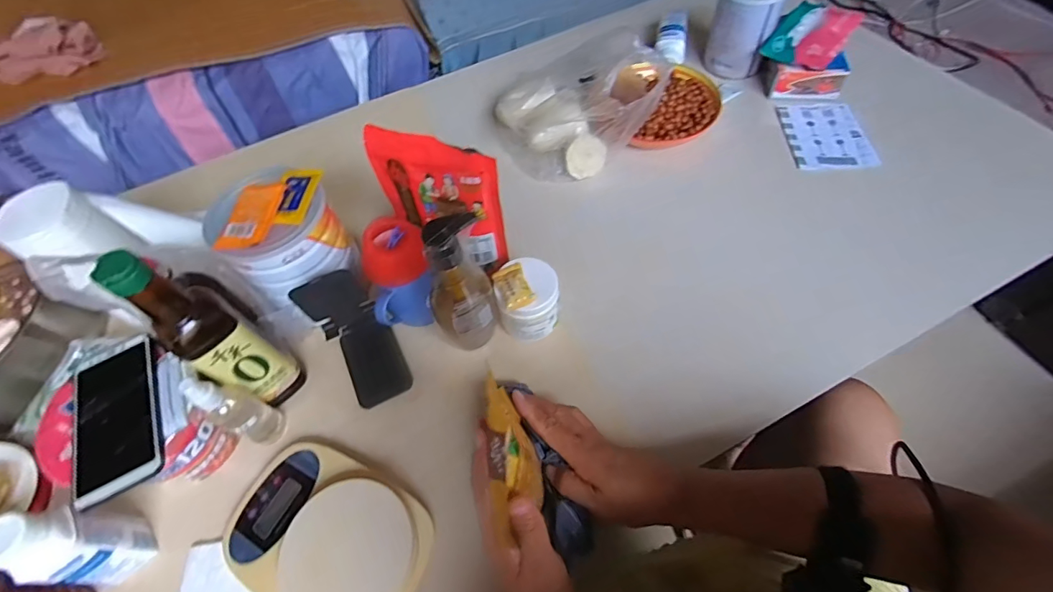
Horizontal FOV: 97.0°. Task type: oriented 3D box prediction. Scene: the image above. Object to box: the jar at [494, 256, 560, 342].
[{"bbox_3d":[0.004,0.007,0.541,0.065,0.074,0.070,-2,59,4],"label":"jar"}]

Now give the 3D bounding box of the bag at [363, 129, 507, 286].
[{"bbox_3d":[-0.096,-0.099,0.529,0.140,0.182,0.027,14,62,12],"label":"bag"}]

